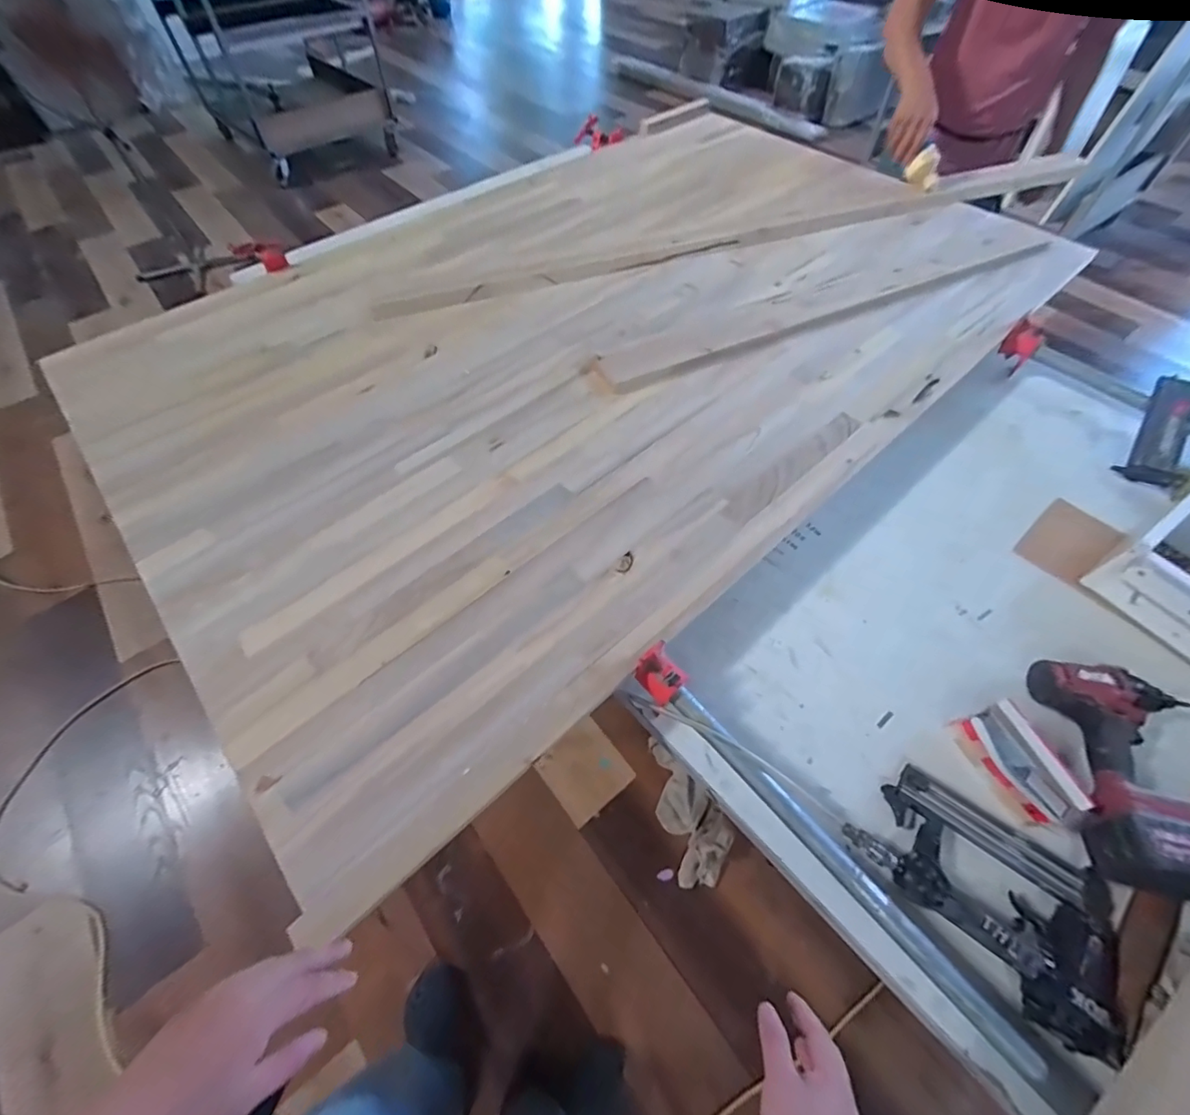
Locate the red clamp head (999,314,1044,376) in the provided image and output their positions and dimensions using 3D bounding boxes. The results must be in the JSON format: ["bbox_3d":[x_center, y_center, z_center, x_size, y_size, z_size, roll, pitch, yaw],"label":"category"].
[{"bbox_3d":[0.852,-0.421,1.016,0.041,0.096,0.058,-40,66,-22],"label":"red clamp head"}]

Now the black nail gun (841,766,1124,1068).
[{"bbox_3d":[0.433,0.354,0.554,0.259,0.056,0.171,37,65,22],"label":"black nail gun"}]

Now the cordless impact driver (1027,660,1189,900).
[{"bbox_3d":[0.671,0.253,0.582,0.223,0.095,0.251,9,58,7],"label":"cordless impact driver"}]

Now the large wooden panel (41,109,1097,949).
[{"bbox_3d":[0.001,-0.498,1.018,1.745,0.045,1.181,-37,65,-21],"label":"large wooden panel"}]

